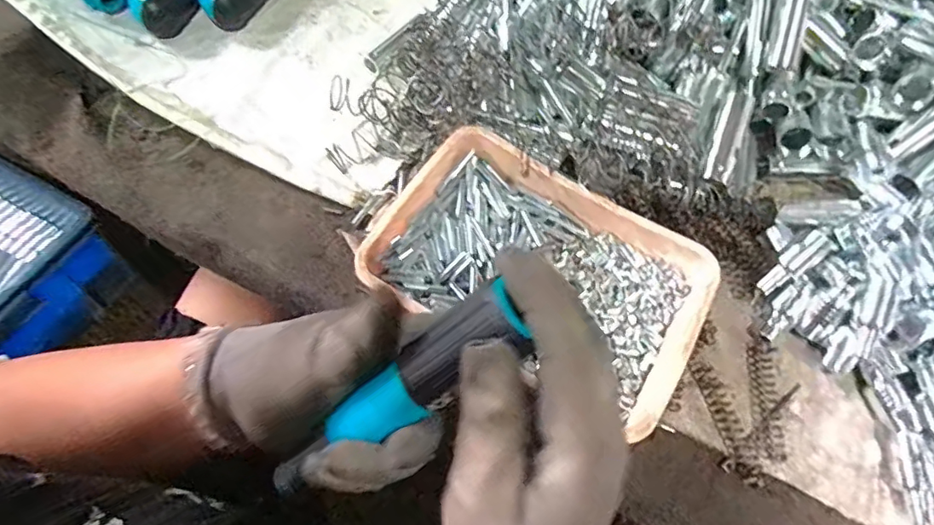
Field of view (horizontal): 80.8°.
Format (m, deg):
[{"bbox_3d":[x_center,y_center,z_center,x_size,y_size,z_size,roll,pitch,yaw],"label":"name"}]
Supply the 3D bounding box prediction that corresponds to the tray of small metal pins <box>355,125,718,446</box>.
[{"bbox_3d":[0.045,0.009,0.359,0.203,0.040,0.141,28,66,8],"label":"tray of small metal pins"}]

